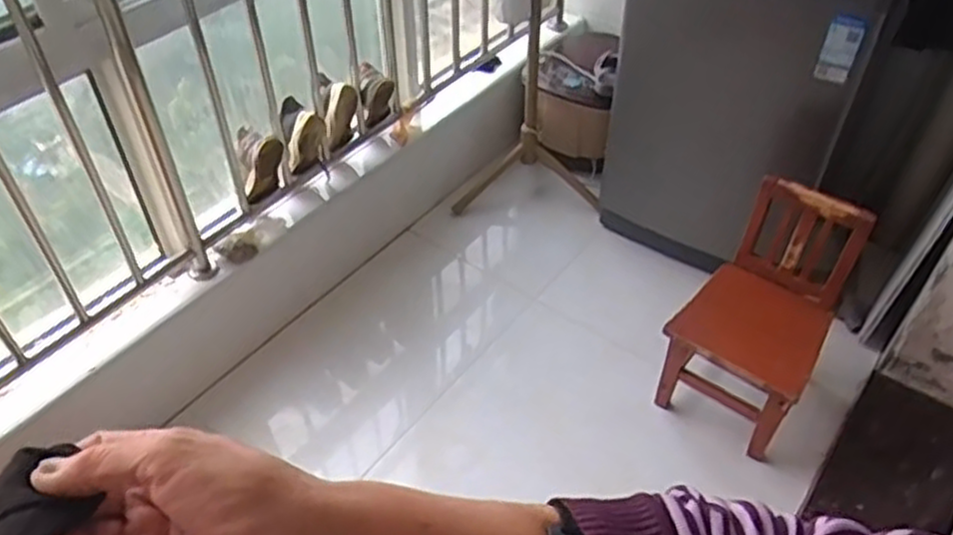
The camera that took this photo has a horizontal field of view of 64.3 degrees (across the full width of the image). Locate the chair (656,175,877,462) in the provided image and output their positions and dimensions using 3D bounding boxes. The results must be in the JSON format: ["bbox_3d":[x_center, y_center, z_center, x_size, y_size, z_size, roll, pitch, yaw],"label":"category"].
[{"bbox_3d":[0.607,0.091,1.623,0.274,0.478,0.317,26,51,24],"label":"chair"}]

